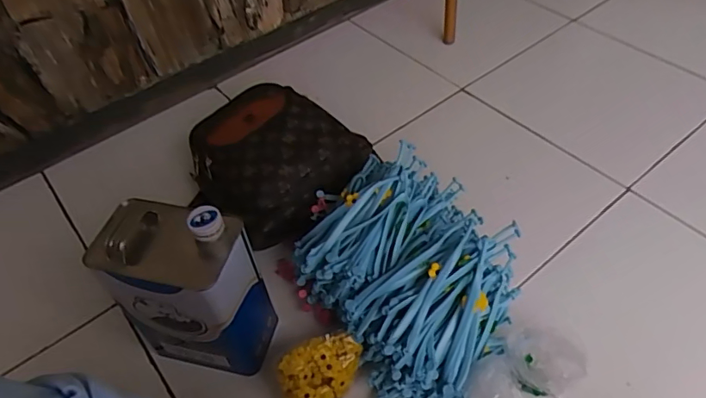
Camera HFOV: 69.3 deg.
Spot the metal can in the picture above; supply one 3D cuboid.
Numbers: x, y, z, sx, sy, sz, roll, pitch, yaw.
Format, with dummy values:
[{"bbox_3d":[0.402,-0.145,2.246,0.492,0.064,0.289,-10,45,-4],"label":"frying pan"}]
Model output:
[{"bbox_3d":[-0.208,0.118,0.664,0.184,0.239,0.112,7,50,10],"label":"metal can"}]

